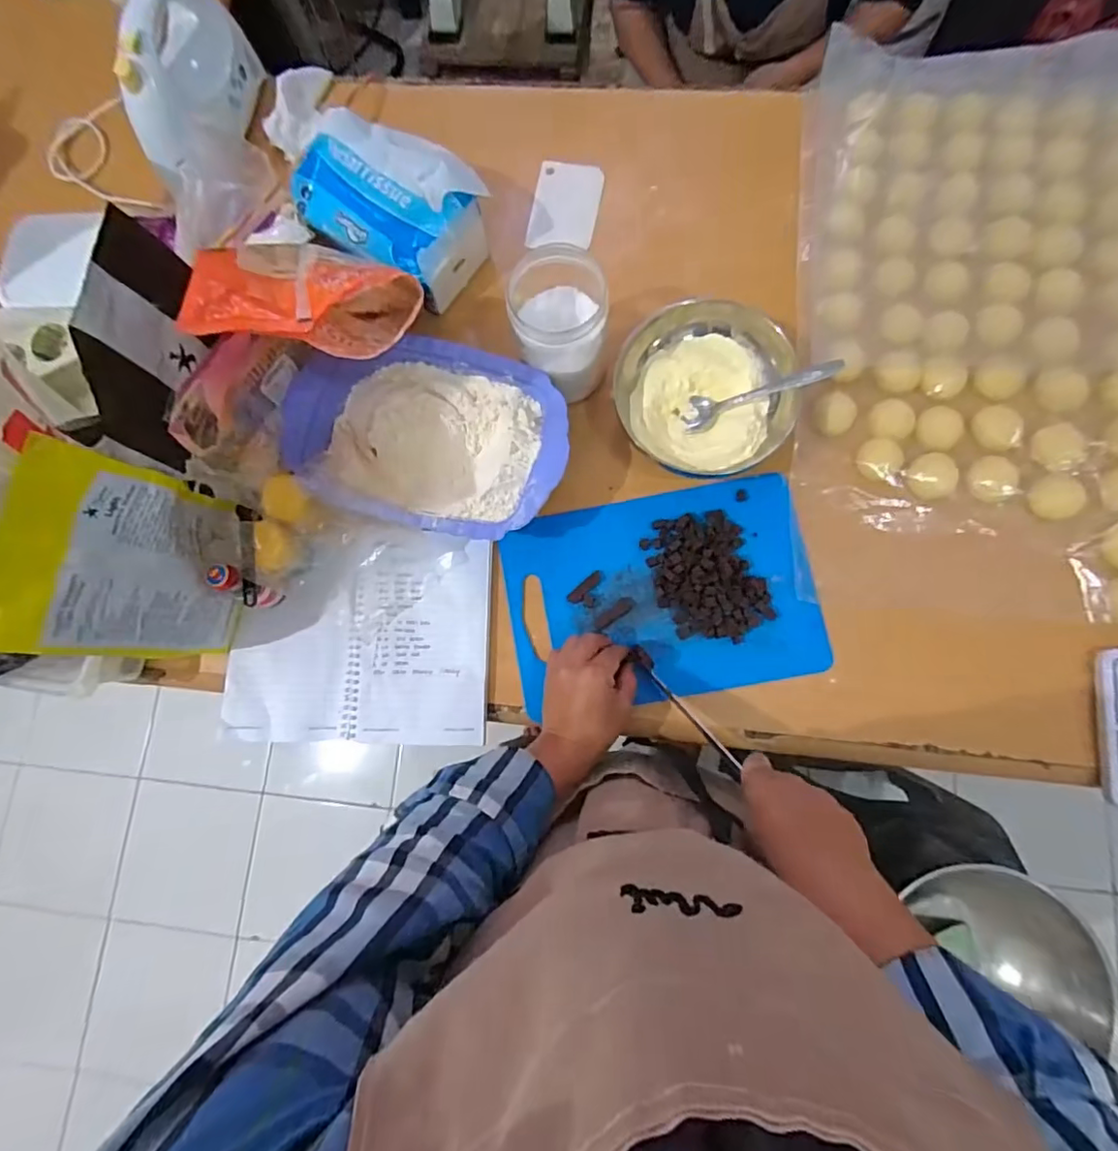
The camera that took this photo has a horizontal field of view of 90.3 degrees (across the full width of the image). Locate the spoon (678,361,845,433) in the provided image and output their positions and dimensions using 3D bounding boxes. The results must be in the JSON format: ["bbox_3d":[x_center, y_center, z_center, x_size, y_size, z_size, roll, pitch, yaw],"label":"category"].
[{"bbox_3d":[0.191,-0.174,0.535,0.146,0.024,0.036,-14,80,30],"label":"spoon"}]

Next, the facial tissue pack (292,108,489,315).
[{"bbox_3d":[-0.178,-0.388,0.581,0.192,0.087,0.123,34,84,9],"label":"facial tissue pack"}]

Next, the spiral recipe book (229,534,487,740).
[{"bbox_3d":[-0.197,0.063,0.558,0.255,0.027,0.198,-1,82,5],"label":"spiral recipe book"}]

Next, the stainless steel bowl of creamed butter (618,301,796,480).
[{"bbox_3d":[0.141,-0.176,0.538,0.151,0.069,0.156,-1,80,4],"label":"stainless steel bowl of creamed butter"}]

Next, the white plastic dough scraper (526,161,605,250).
[{"bbox_3d":[0.007,-0.417,0.627,0.075,0.005,0.108,8,80,11],"label":"white plastic dough scraper"}]

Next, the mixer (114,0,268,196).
[{"bbox_3d":[-0.401,-0.536,0.612,0.065,0.126,0.205,11,83,7],"label":"mixer"}]

